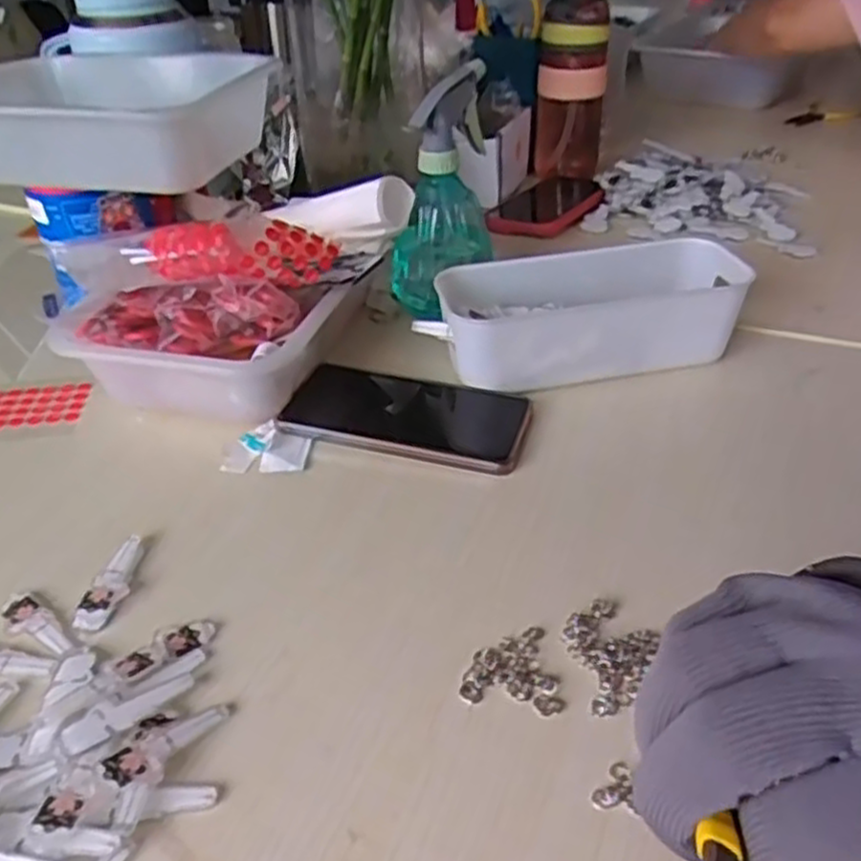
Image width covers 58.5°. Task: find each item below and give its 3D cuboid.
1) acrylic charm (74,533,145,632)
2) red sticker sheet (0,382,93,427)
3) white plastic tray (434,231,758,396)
[{"bbox_3d":[-0.173,0.082,0.420,0.021,0.007,0.061,8,39,13],"label":"acrylic charm"},{"bbox_3d":[-0.320,-0.017,0.569,0.128,0.006,0.049,-4,37,-3],"label":"red sticker sheet"},{"bbox_3d":[0.115,-0.083,0.565,0.225,0.069,0.086,-7,38,-7],"label":"white plastic tray"}]

